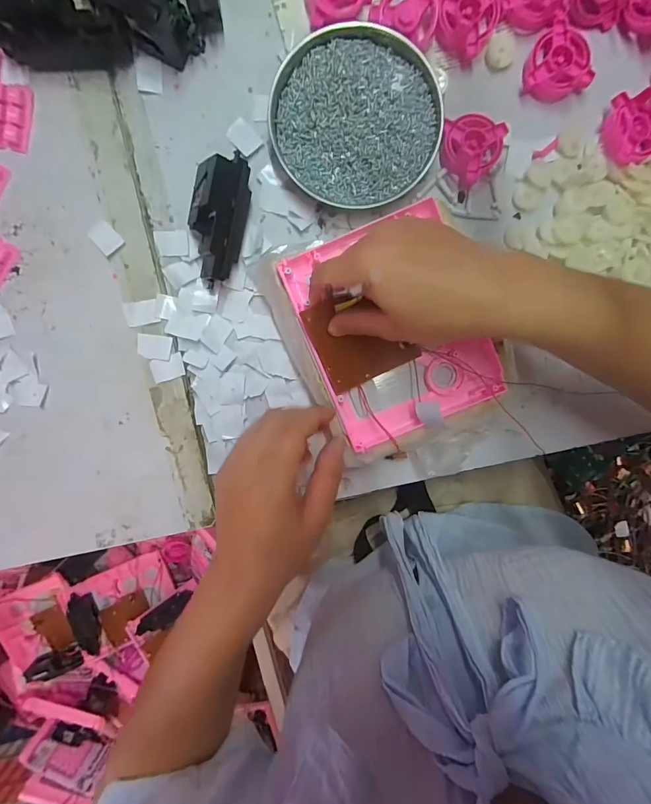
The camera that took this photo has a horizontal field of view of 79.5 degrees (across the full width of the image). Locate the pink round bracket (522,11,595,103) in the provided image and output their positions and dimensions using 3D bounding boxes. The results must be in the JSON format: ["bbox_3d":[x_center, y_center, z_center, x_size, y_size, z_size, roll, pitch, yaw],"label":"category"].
[{"bbox_3d":[0.188,-0.283,0.320,0.049,0.018,0.057,-14,96,1],"label":"pink round bracket"}]

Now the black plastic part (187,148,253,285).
[{"bbox_3d":[-0.088,-0.147,0.320,0.043,0.031,0.095,7,96,-1],"label":"black plastic part"}]

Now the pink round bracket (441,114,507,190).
[{"bbox_3d":[0.123,-0.211,0.326,0.050,0.021,0.053,0,96,-1],"label":"pink round bracket"}]

